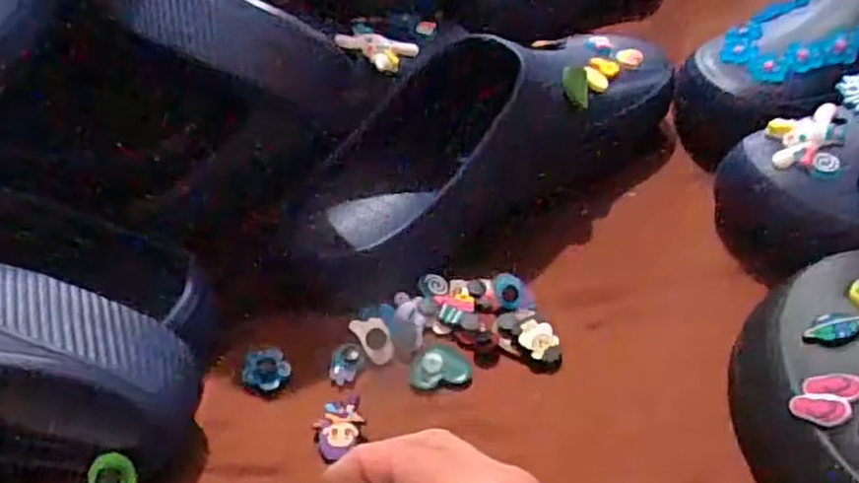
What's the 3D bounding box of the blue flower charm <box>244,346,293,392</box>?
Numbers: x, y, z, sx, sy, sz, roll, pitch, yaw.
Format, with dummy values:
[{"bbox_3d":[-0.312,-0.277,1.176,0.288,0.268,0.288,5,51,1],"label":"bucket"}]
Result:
[{"bbox_3d":[-0.088,0.070,0.392,0.024,0.010,0.023,-2,46,2],"label":"blue flower charm"}]

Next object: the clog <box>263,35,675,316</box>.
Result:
[{"bbox_3d":[0.033,-0.063,0.459,0.295,0.089,0.099,-32,52,-25],"label":"clog"}]

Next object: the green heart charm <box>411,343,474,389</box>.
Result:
[{"bbox_3d":[0.006,0.067,0.389,0.032,0.011,0.022,-6,46,-3],"label":"green heart charm"}]

